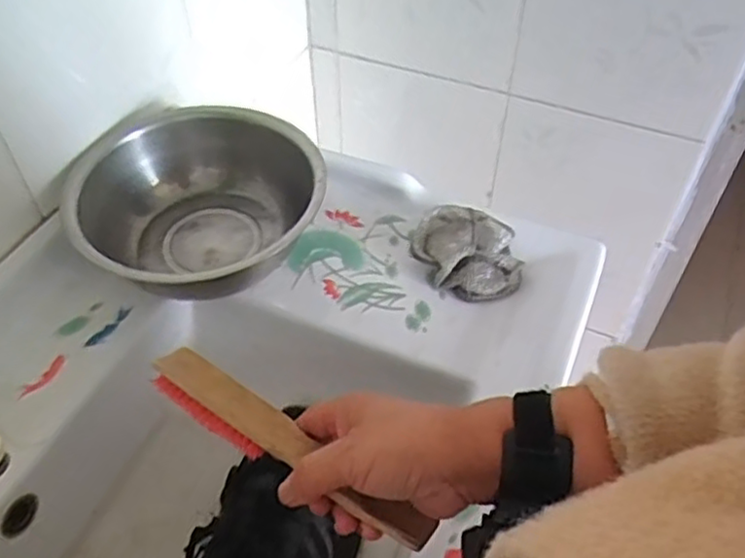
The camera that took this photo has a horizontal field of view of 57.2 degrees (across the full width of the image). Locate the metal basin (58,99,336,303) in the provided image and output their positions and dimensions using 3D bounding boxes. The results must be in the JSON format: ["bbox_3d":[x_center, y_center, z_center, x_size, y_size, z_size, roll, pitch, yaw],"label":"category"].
[{"bbox_3d":[-0.147,-0.053,0.599,0.213,0.088,0.181,-18,52,-16],"label":"metal basin"}]

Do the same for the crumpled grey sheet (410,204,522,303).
[{"bbox_3d":[0.083,-0.024,0.602,0.090,0.045,0.078,-1,49,-2],"label":"crumpled grey sheet"}]

